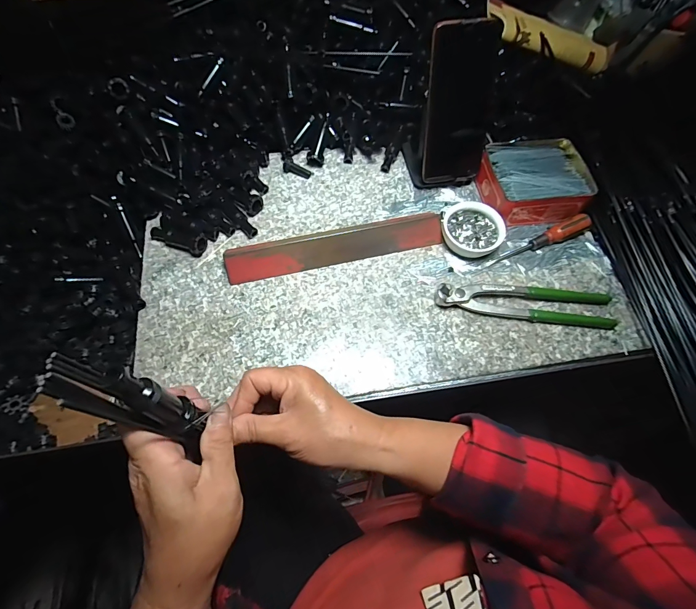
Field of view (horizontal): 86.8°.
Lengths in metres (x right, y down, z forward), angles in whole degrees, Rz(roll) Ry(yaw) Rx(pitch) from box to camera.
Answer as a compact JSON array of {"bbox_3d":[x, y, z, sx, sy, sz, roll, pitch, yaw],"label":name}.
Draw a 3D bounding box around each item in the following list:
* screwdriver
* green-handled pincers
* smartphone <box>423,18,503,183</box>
[{"bbox_3d":[0.234,-0.079,0.450,0.158,0.022,0.023,-21,66,-12],"label":"screwdriver"},{"bbox_3d":[0.200,-0.003,0.414,0.199,0.018,0.041,5,64,0],"label":"green-handled pincers"},{"bbox_3d":[0.131,-0.228,0.431,0.079,0.164,0.012,-12,41,-8],"label":"smartphone"}]

